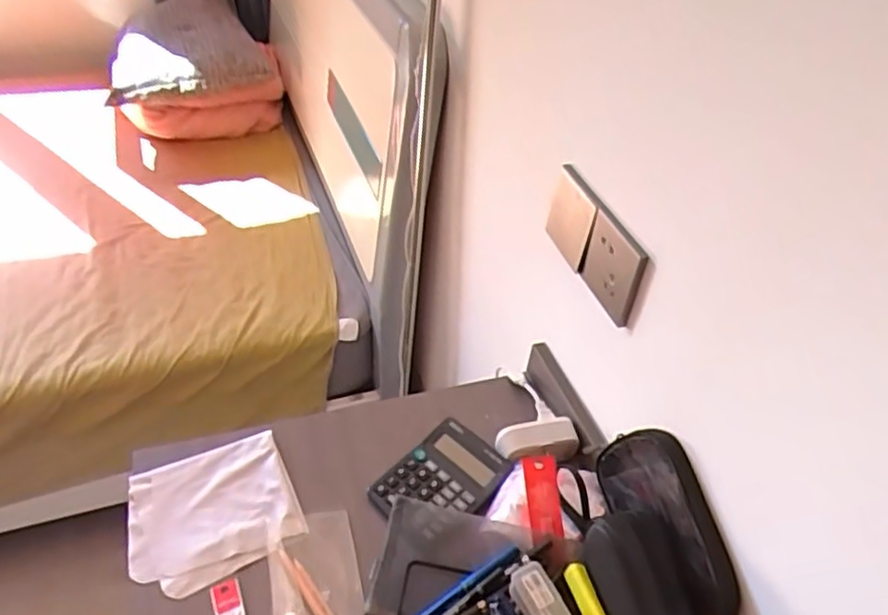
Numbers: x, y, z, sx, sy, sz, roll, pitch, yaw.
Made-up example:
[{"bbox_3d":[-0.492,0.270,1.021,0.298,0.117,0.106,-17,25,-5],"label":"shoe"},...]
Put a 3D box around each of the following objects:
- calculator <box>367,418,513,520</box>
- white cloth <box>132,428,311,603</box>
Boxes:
[{"bbox_3d":[0.002,0.188,0.726,0.108,0.017,0.130,32,55,27],"label":"calculator"},{"bbox_3d":[-0.241,0.212,0.694,0.161,0.011,0.145,-16,45,-23],"label":"white cloth"}]

